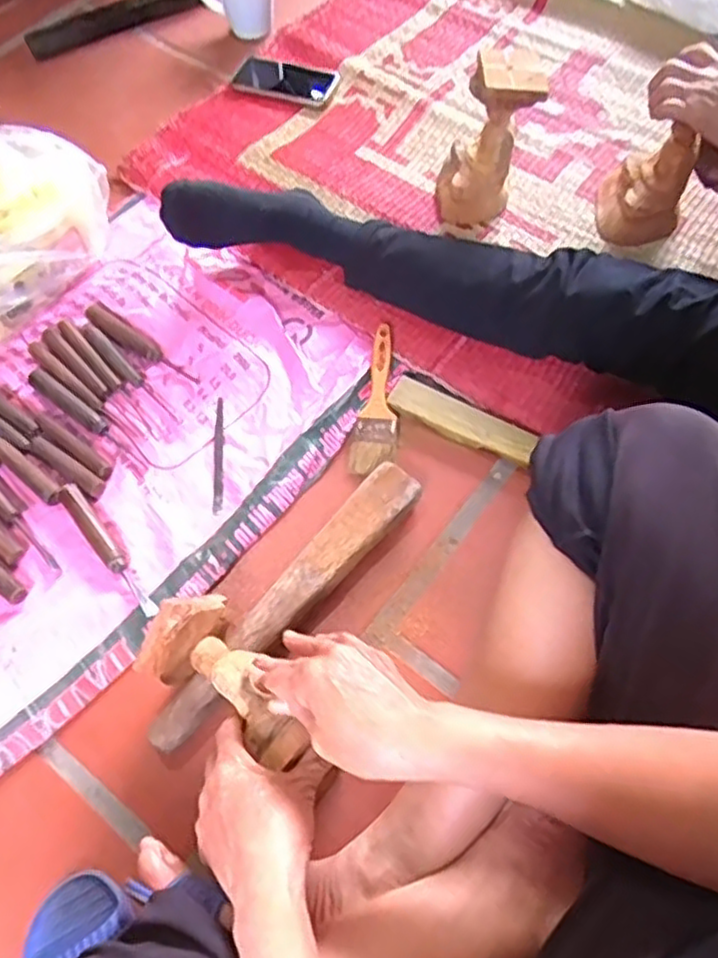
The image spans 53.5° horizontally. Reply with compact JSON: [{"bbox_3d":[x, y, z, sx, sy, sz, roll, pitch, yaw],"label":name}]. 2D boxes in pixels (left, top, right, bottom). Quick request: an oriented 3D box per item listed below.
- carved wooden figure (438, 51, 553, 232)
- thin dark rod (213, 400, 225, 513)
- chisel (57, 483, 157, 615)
[{"bbox_3d":[0.152,-0.399,0.845,0.106,0.178,0.103,6,63,5],"label":"carved wooden figure"},{"bbox_3d":[-0.149,-0.027,0.758,0.010,0.004,0.136,-5,63,0],"label":"thin dark rod"},{"bbox_3d":[-0.246,0.070,0.696,0.020,0.019,0.164,-35,67,-15],"label":"chisel"}]

